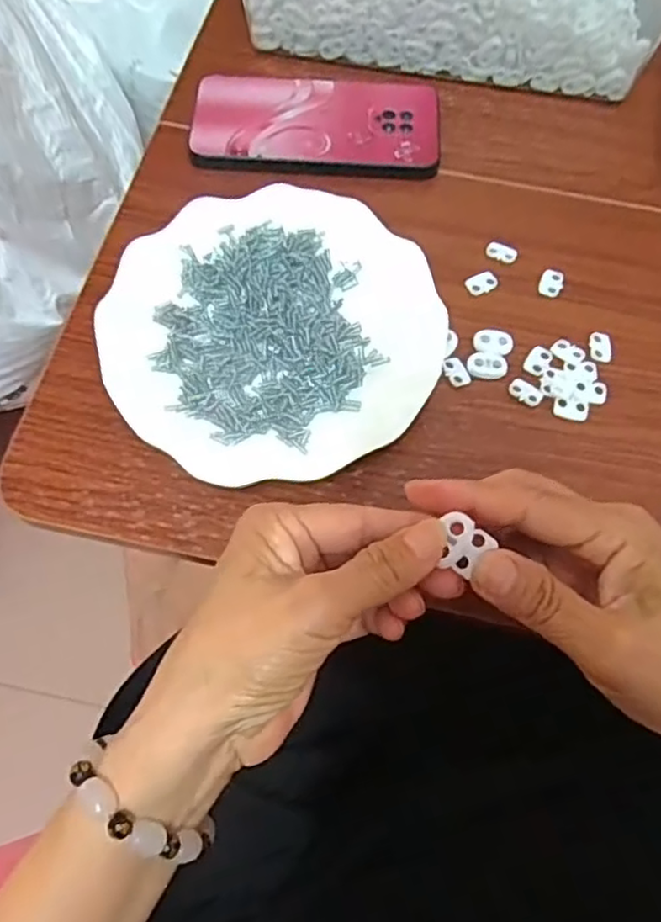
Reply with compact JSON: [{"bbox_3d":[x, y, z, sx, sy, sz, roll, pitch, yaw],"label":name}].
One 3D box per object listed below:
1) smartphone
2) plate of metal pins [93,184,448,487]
[{"bbox_3d":[-0.009,-0.228,0.449,0.163,0.016,0.076,2,67,0],"label":"smartphone"},{"bbox_3d":[-0.032,-0.073,0.375,0.179,0.024,0.177,0,67,-1],"label":"plate of metal pins"}]

